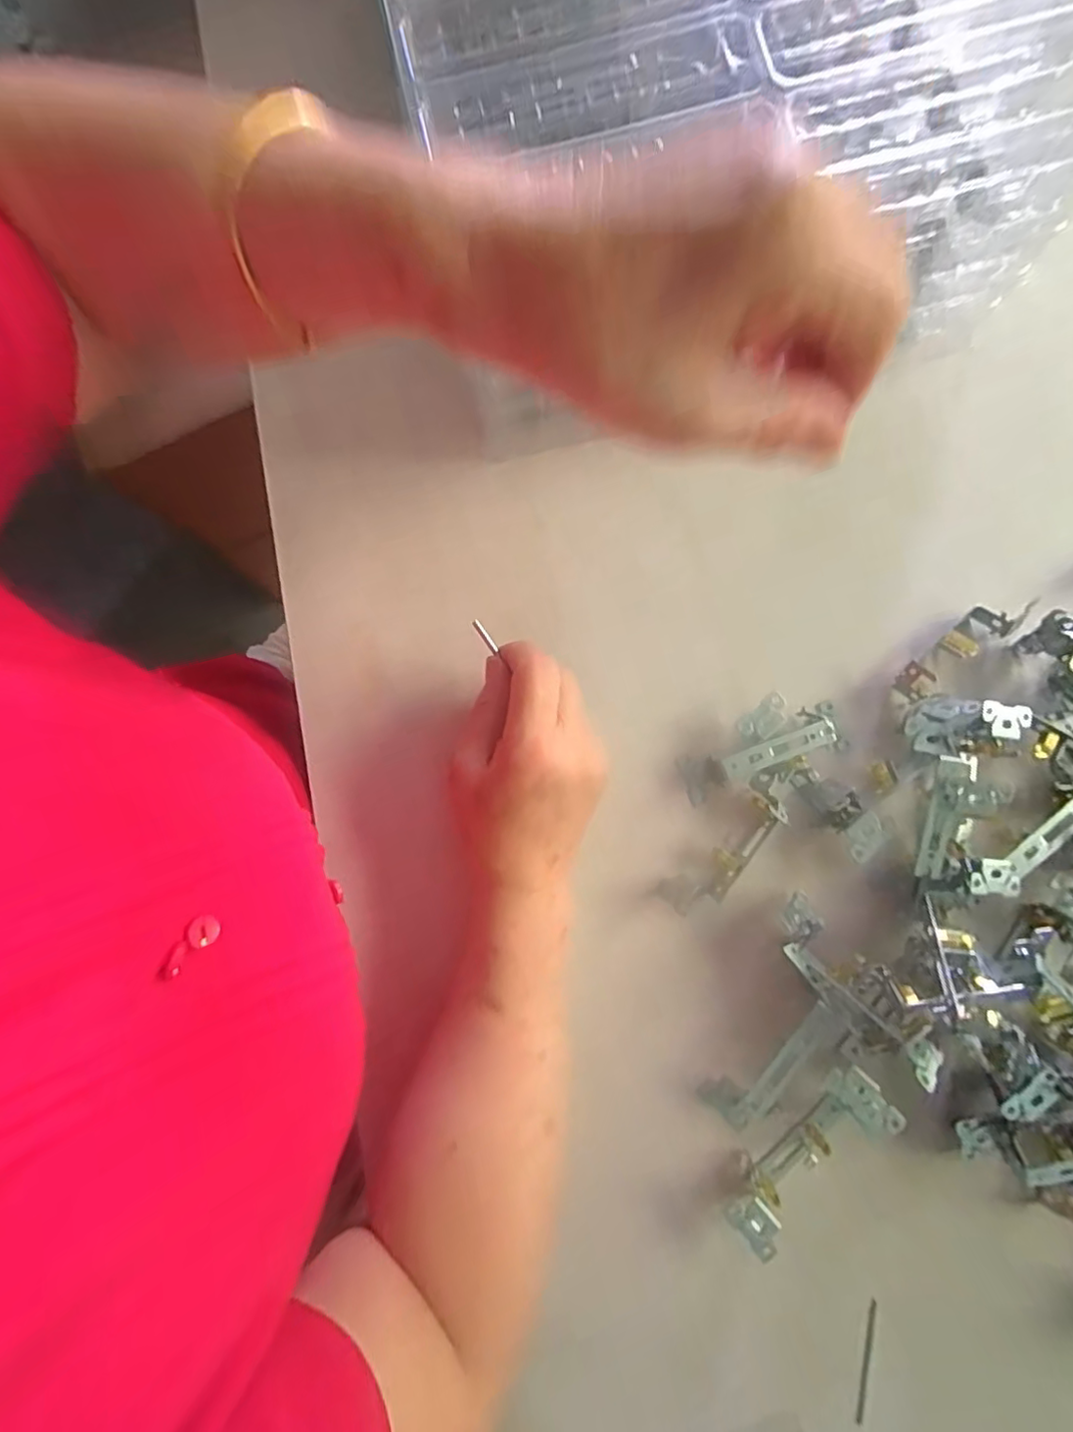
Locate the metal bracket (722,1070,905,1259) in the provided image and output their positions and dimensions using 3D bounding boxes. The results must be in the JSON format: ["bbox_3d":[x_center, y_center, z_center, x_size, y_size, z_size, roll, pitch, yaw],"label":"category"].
[{"bbox_3d":[0.146,0.239,0.311,0.104,0.031,0.038,-44,82,-2],"label":"metal bracket"}]

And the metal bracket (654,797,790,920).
[{"bbox_3d":[0.113,0.086,0.334,0.085,0.020,0.028,-42,82,-2],"label":"metal bracket"}]

